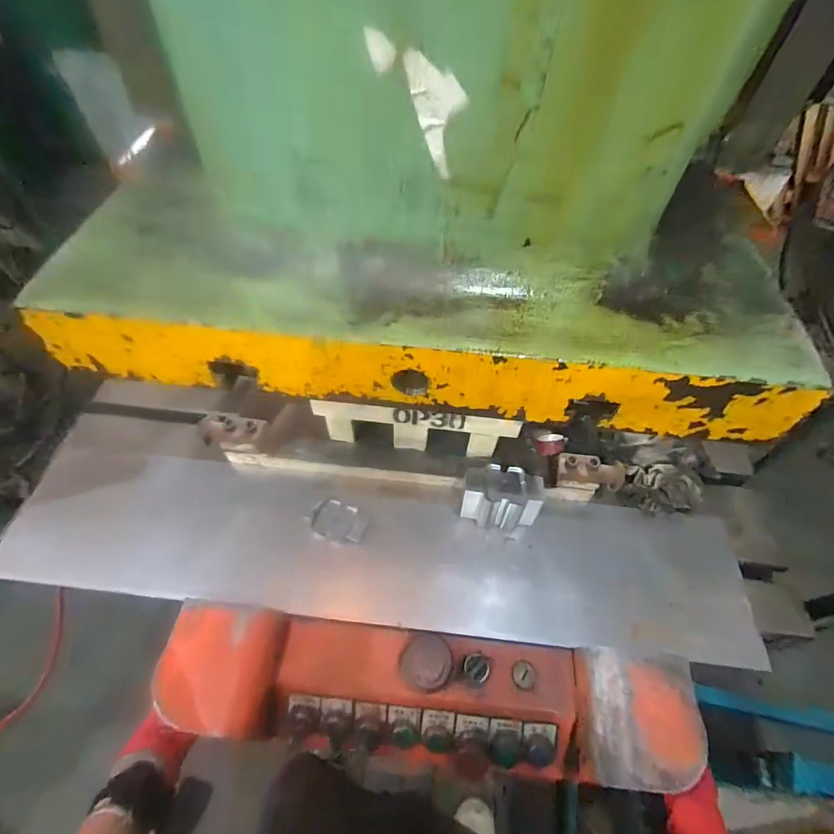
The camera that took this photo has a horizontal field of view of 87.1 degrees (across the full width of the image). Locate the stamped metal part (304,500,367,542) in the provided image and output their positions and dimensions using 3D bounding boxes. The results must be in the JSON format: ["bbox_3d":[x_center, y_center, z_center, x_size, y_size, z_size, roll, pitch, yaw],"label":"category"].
[{"bbox_3d":[-0.114,0.149,0.627,0.079,0.009,0.054,14,67,-4],"label":"stamped metal part"}]

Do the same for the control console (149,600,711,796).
[{"bbox_3d":[0.011,0.321,0.508,0.574,0.087,0.127,6,54,2],"label":"control console"}]

